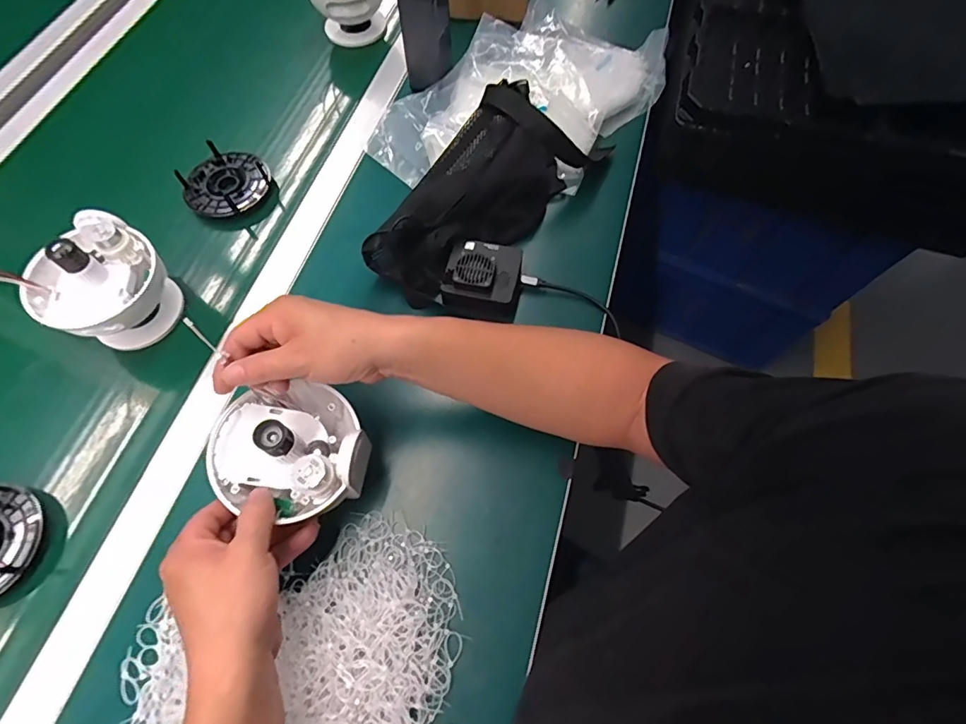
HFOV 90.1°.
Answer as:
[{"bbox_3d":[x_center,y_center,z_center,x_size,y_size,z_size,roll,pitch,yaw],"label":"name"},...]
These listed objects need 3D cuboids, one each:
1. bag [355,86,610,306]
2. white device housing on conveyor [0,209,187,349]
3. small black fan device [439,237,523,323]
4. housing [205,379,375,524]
[{"bbox_3d":[-0.008,-0.199,0.542,0.126,0.098,0.291,41,71,17],"label":"bag"},{"bbox_3d":[-0.391,-0.073,0.484,0.134,0.124,0.122,6,65,2],"label":"white device housing on conveyor"},{"bbox_3d":[0.000,-0.092,0.523,0.082,0.049,0.076,9,65,3],"label":"small black fan device"},{"bbox_3d":[-0.159,0.070,0.389,0.117,0.074,0.116,1,67,-2],"label":"housing"}]

